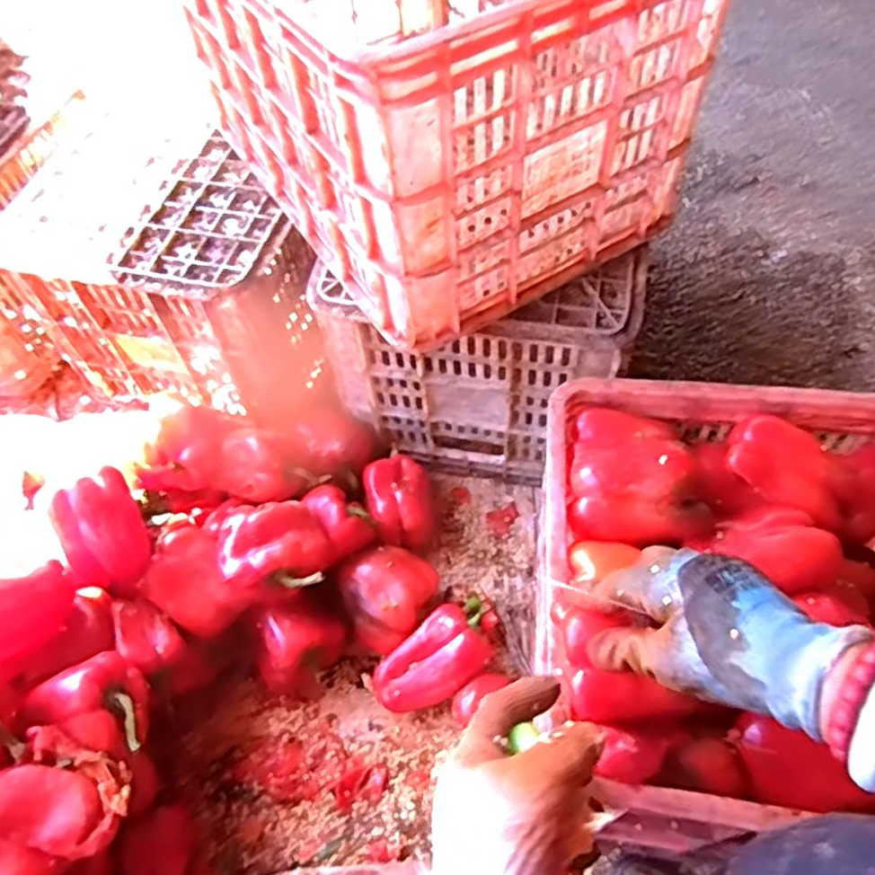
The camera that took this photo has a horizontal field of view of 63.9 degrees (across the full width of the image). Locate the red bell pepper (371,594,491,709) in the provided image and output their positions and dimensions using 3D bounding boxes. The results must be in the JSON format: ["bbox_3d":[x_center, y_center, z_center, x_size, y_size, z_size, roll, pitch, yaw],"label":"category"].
[{"bbox_3d":[0.004,0.239,0.756,0.147,0.072,0.075,-34,62,-18],"label":"red bell pepper"}]

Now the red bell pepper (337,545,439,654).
[{"bbox_3d":[-0.049,0.182,0.790,0.102,0.079,0.095,-1,57,2],"label":"red bell pepper"}]

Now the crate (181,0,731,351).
[{"bbox_3d":[-0.030,-0.404,0.714,0.353,0.289,0.526,-27,60,-14],"label":"crate"}]

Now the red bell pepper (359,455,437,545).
[{"bbox_3d":[-0.043,0.084,0.864,0.082,0.071,0.111,-14,58,-6],"label":"red bell pepper"}]

